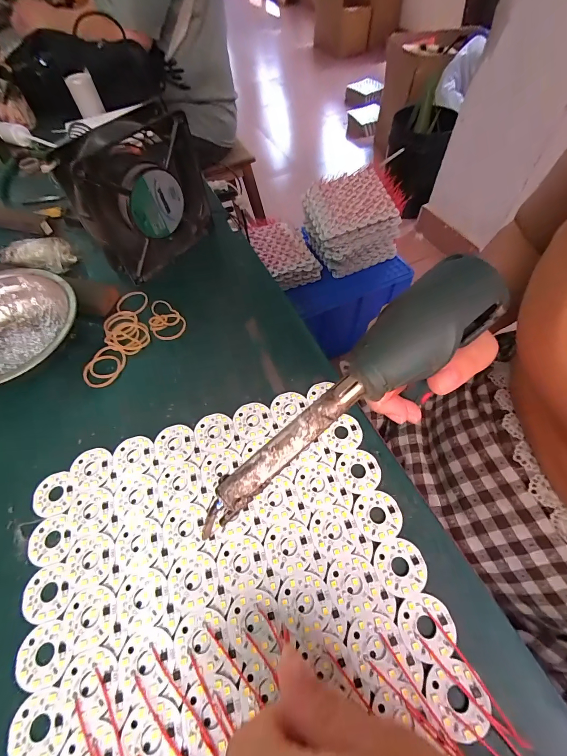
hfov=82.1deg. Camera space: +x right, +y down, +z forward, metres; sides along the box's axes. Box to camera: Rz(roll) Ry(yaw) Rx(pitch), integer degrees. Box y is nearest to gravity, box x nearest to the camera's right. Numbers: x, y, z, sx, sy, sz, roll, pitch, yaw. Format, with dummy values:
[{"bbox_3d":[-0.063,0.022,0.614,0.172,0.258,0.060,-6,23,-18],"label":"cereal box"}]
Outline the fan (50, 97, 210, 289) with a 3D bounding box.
[{"bbox_3d":[-0.138,-0.177,0.323,0.045,0.118,0.127,33,65,21],"label":"fan"}]

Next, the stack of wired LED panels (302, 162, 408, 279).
[{"bbox_3d":[0.202,-0.482,1.013,0.253,0.187,0.237,-22,60,-11],"label":"stack of wired LED panels"}]

